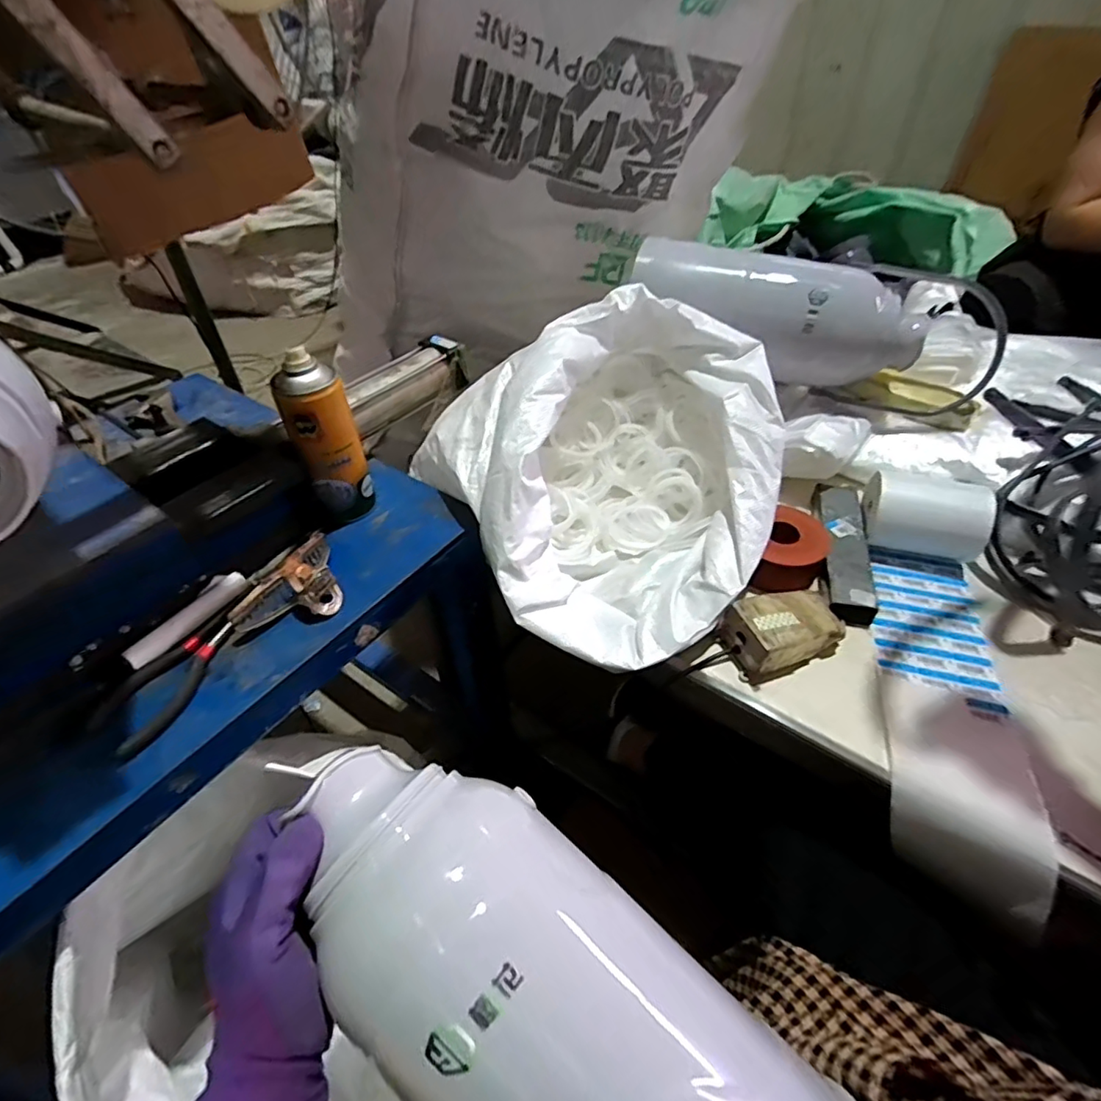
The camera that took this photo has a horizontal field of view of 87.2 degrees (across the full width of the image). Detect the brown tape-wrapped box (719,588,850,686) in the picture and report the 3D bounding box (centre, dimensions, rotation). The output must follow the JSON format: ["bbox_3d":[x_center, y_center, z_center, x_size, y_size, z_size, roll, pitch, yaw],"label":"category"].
[{"bbox_3d":[0.234,0.080,0.577,0.115,0.053,0.068,-15,46,-13],"label":"brown tape-wrapped box"}]

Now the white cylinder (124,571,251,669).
[{"bbox_3d":[-0.333,0.062,0.534,0.022,0.017,0.115,22,49,22],"label":"white cylinder"}]

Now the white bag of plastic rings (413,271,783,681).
[{"bbox_3d":[0.079,-0.103,0.627,0.363,0.218,0.371,-21,48,-19],"label":"white bag of plastic rings"}]

